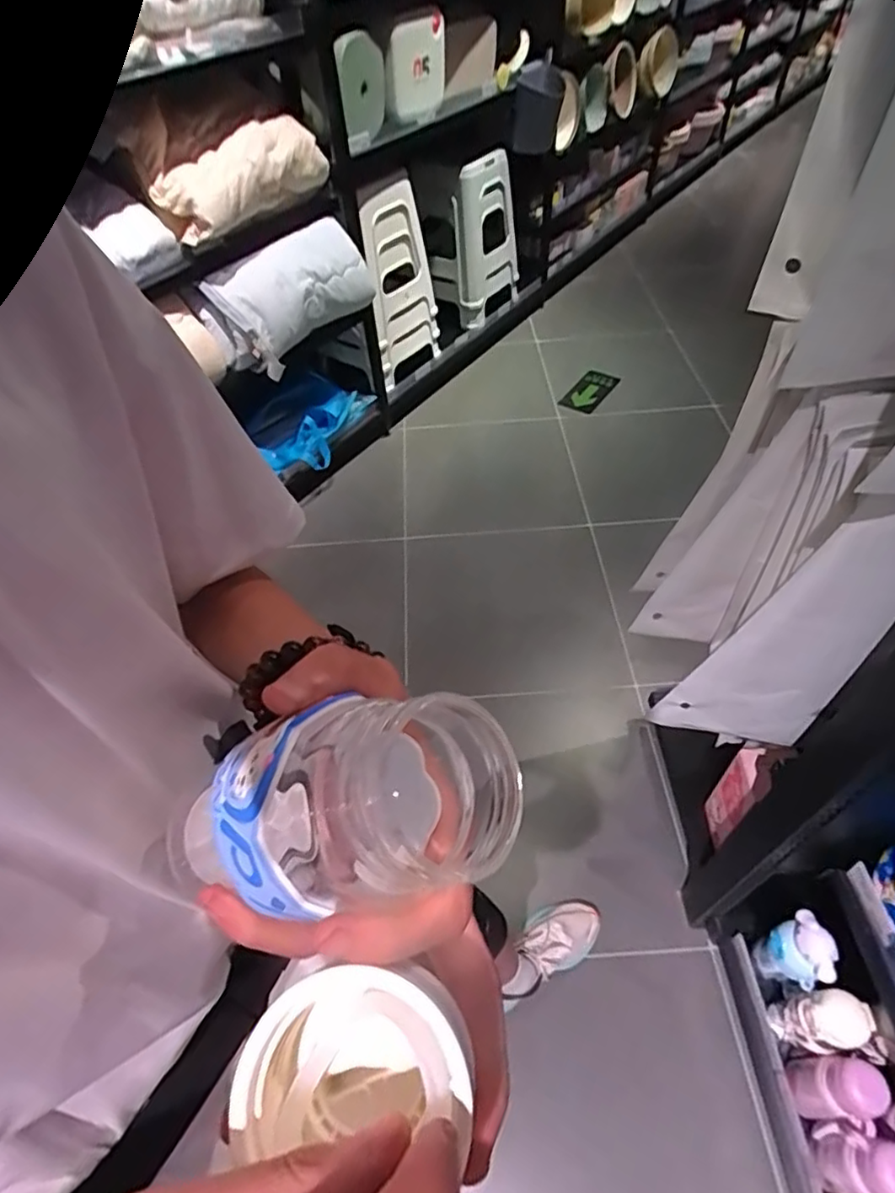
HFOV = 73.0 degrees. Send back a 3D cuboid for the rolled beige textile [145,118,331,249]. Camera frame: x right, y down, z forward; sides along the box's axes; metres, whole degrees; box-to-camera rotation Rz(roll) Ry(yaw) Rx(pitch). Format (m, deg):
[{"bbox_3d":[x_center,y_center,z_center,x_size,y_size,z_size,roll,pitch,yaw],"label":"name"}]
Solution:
[{"bbox_3d":[-0.491,-1.027,1.473,0.160,0.146,0.466,19,54,19],"label":"rolled beige textile"}]

